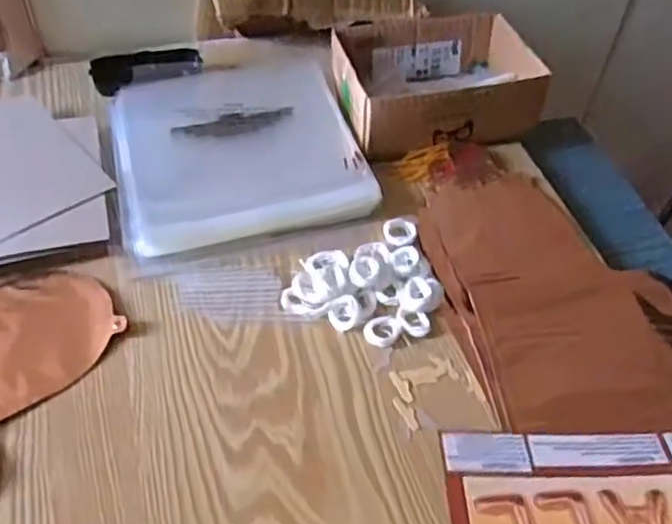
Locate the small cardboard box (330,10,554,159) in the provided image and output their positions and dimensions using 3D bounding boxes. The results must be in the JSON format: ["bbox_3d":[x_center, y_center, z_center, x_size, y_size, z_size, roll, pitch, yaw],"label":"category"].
[{"bbox_3d":[0.097,-0.179,0.679,0.188,0.059,0.147,-7,51,-9],"label":"small cardboard box"}]

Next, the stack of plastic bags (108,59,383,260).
[{"bbox_3d":[-0.091,-0.106,0.616,0.214,0.026,0.202,-12,52,-12],"label":"stack of plastic bags"}]

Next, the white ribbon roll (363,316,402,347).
[{"bbox_3d":[0.035,0.053,0.509,0.028,0.005,0.024,-9,51,-10],"label":"white ribbon roll"}]

